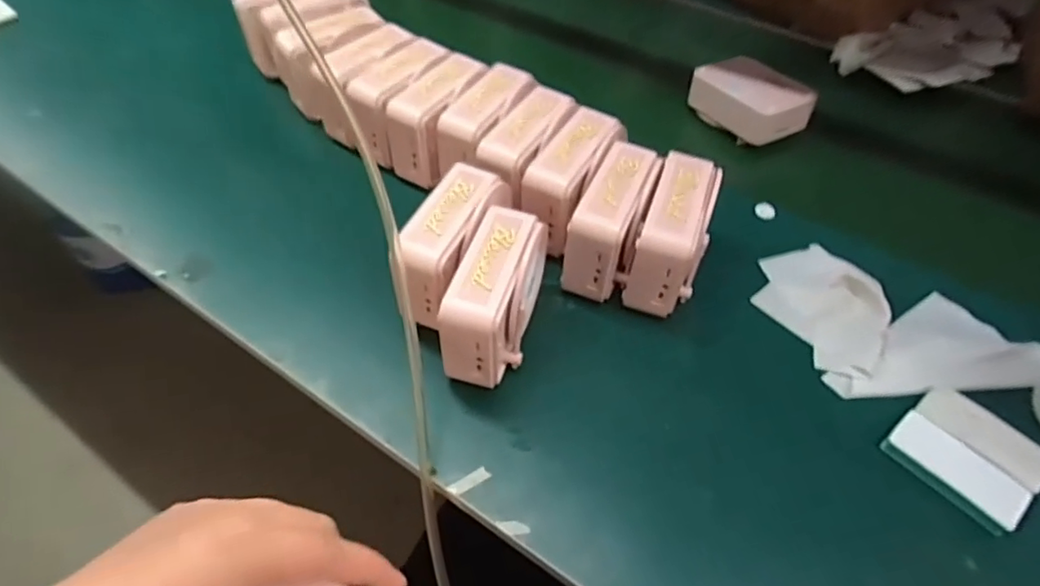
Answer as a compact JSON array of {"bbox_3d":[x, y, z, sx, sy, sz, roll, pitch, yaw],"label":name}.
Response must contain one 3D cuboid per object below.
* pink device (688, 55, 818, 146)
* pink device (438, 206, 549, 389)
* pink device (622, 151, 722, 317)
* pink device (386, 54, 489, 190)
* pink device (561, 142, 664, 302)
[{"bbox_3d":[0.279,-0.240,0.735,0.077,0.062,0.137,-22,54,-18],"label":"pink device"},{"bbox_3d":[-0.016,0.005,0.496,0.061,0.092,0.135,14,52,10],"label":"pink device"},{"bbox_3d":[0.141,-0.053,0.544,0.057,0.092,0.127,17,52,13],"label":"pink device"},{"bbox_3d":[-0.081,-0.184,0.643,0.066,0.095,0.122,24,54,18],"label":"pink device"},{"bbox_3d":[0.086,-0.067,0.556,0.061,0.091,0.125,15,52,12],"label":"pink device"}]

